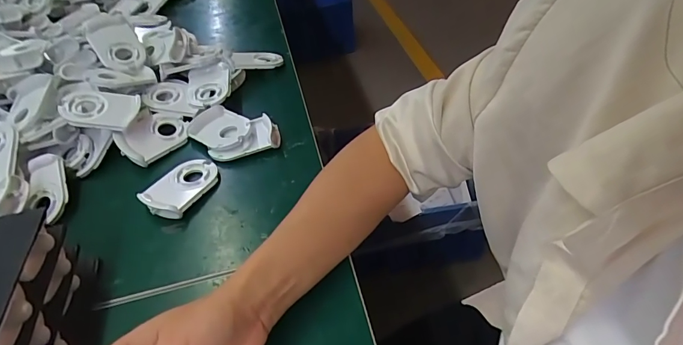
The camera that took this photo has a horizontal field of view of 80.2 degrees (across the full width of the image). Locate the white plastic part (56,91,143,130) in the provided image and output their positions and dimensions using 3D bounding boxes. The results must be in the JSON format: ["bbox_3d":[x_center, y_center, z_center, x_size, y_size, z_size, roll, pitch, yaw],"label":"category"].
[{"bbox_3d":[-0.292,-0.078,0.490,0.088,0.012,0.057,6,50,-7],"label":"white plastic part"}]

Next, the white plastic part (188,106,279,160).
[{"bbox_3d":[-0.131,-0.051,0.494,0.079,0.020,0.113,-37,52,-25],"label":"white plastic part"}]

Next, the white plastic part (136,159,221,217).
[{"bbox_3d":[-0.171,0.015,0.443,0.055,0.019,0.085,17,51,24],"label":"white plastic part"}]

